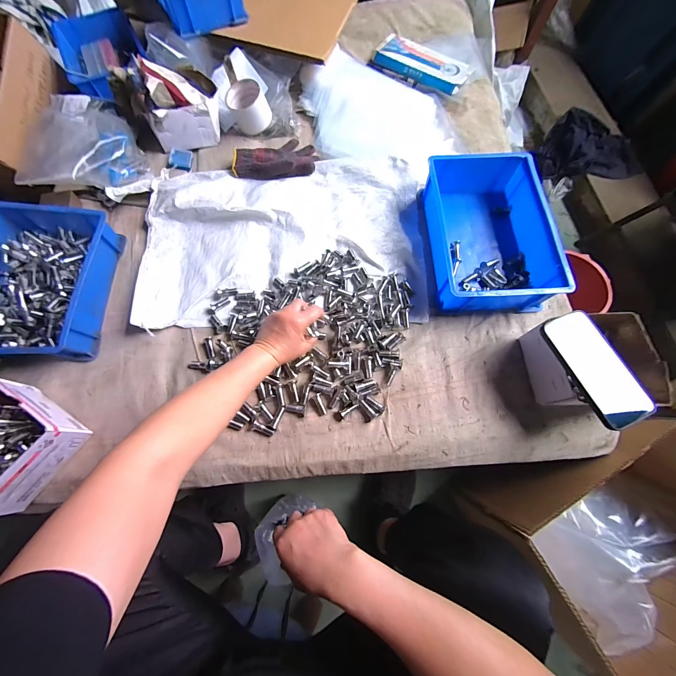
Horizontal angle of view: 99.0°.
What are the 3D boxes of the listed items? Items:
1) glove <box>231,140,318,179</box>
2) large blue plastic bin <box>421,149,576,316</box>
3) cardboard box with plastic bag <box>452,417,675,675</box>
[{"bbox_3d":[-0.136,-0.395,0.620,0.172,0.032,0.111,-5,70,-2],"label":"glove"},{"bbox_3d":[0.276,-0.198,0.537,0.189,0.077,0.294,-1,70,-1],"label":"large blue plastic bin"},{"bbox_3d":[0.471,0.334,0.488,0.335,0.194,0.275,-26,73,-10],"label":"cardboard box with plastic bag"}]

